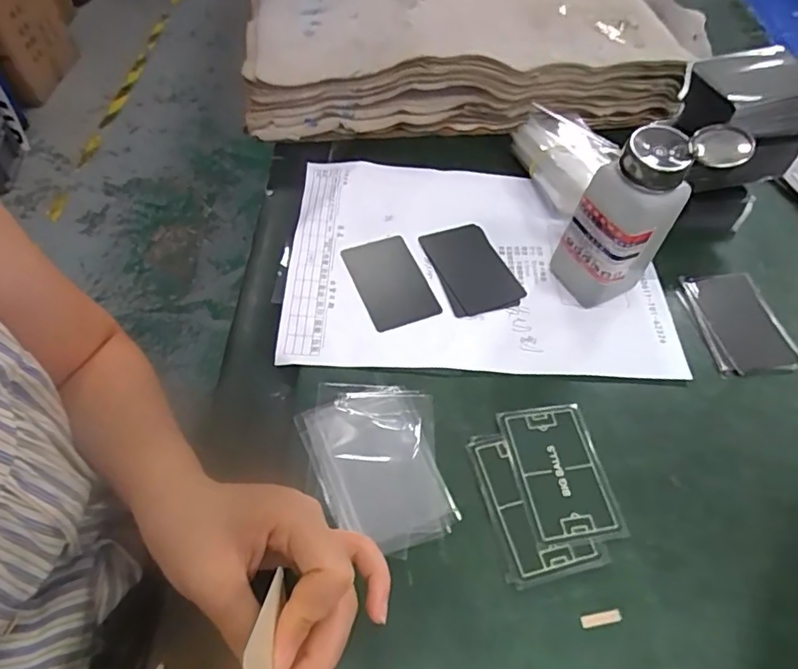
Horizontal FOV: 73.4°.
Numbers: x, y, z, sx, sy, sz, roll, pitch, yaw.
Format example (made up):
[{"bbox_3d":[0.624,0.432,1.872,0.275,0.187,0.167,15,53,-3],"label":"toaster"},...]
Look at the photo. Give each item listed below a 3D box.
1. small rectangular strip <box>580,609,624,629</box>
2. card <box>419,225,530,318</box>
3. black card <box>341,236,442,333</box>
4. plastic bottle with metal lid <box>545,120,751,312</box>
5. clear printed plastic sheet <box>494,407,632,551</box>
[{"bbox_3d":[0.111,0.156,0.294,0.023,0.004,0.006,-7,57,-8],"label":"small rectangular strip"},{"bbox_3d":[0.060,-0.055,0.438,0.054,0.005,0.089,-20,57,-14],"label":"card"},{"bbox_3d":[-0.007,-0.042,0.426,0.055,0.004,0.086,-18,59,-14],"label":"black card"},{"bbox_3d":[0.164,-0.082,0.379,0.074,0.138,0.056,-8,57,-8],"label":"plastic bottle with metal lid"},{"bbox_3d":[0.102,0.086,0.338,0.055,0.004,0.088,-7,57,-8],"label":"clear printed plastic sheet"}]

